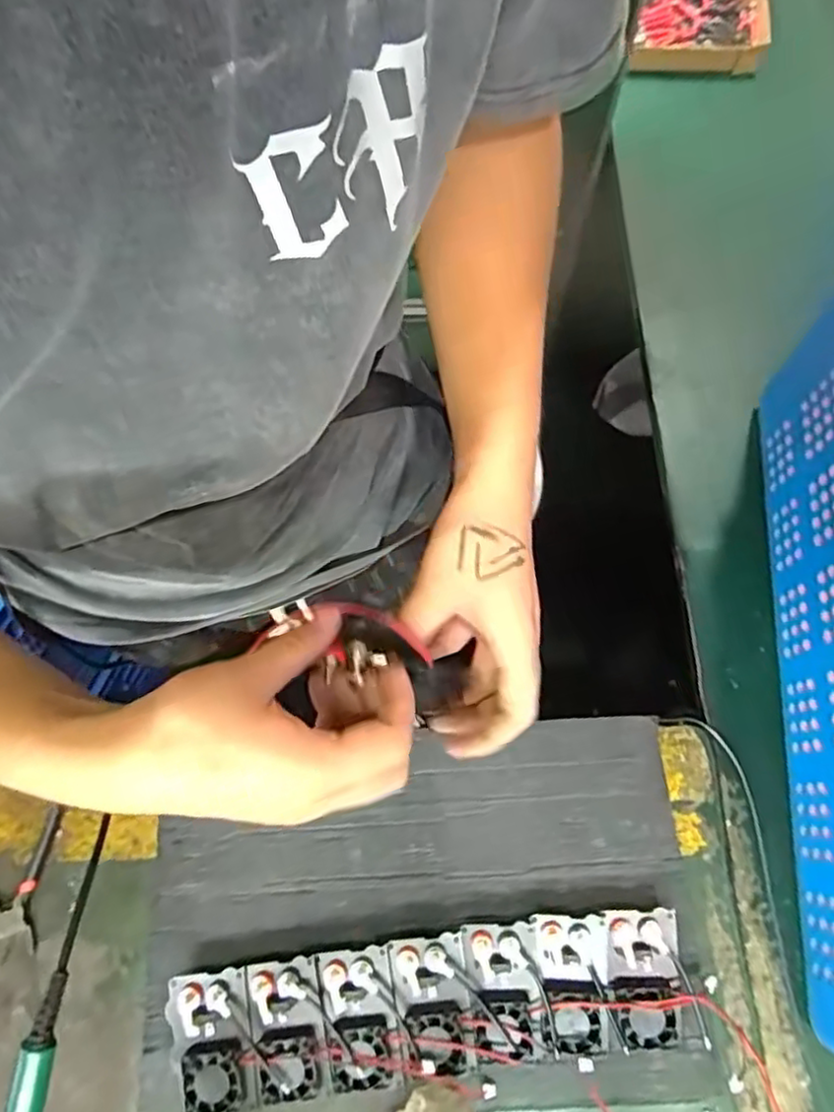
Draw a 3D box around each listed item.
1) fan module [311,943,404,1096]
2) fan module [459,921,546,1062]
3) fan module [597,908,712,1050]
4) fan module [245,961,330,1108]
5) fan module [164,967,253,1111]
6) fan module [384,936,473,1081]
[{"bbox_3d":[-0.039,0.325,0.471,0.050,0.022,0.087,-11,70,-2],"label":"fan module"},{"bbox_3d":[0.059,0.306,0.475,0.050,0.019,0.081,-3,70,1],"label":"fan module"},{"bbox_3d":[0.160,0.298,0.475,0.061,0.023,0.087,-11,70,-2],"label":"fan module"},{"bbox_3d":[-0.091,0.331,0.469,0.050,0.025,0.085,-9,70,-2],"label":"fan module"},{"bbox_3d":[-0.144,0.341,0.468,0.056,0.028,0.090,-10,70,-2],"label":"fan module"},{"bbox_3d":[0.010,0.316,0.474,0.051,0.022,0.082,-9,70,-2],"label":"fan module"}]

